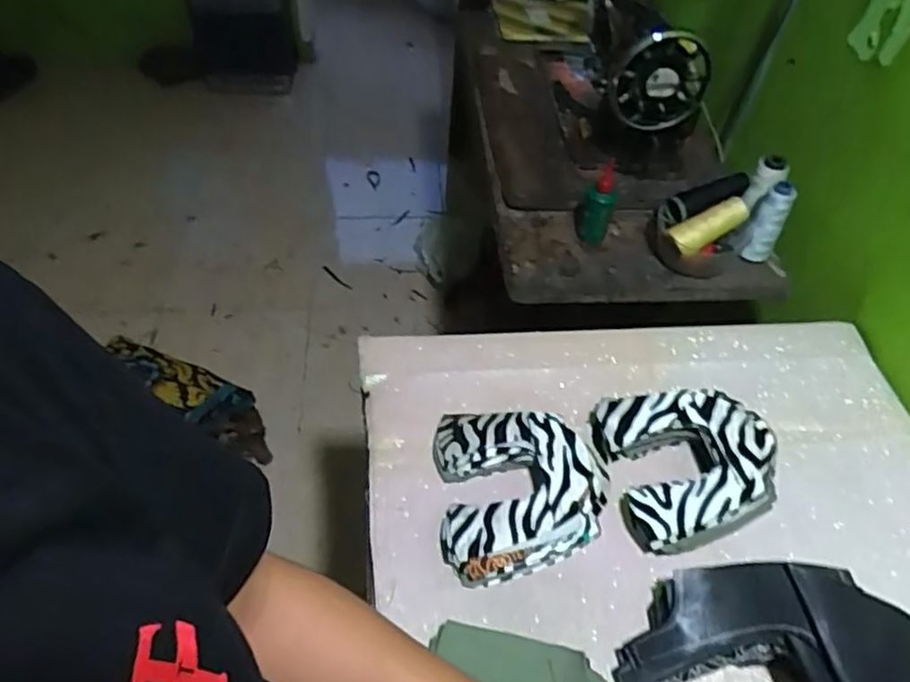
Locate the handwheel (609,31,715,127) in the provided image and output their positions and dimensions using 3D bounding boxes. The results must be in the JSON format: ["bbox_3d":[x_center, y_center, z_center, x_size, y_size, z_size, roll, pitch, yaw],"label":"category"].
[{"bbox_3d":[0.284,-0.358,0.899,0.127,0.132,0.047,-2,49,-7],"label":"handwheel"}]

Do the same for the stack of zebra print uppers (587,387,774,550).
[{"bbox_3d":[0.231,0.118,0.651,0.152,0.066,0.164,-2,49,-7],"label":"stack of zebra print uppers"}]

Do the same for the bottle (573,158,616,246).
[{"bbox_3d":[0.196,-0.197,0.895,0.048,0.119,0.046,12,48,6],"label":"bottle"}]

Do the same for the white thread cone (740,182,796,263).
[{"bbox_3d":[0.416,-0.156,0.865,0.035,0.108,0.032,30,53,21],"label":"white thread cone"}]

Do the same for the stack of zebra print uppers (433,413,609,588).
[{"bbox_3d":[0.067,0.137,0.635,0.164,0.045,0.171,-1,48,-6],"label":"stack of zebra print uppers"}]

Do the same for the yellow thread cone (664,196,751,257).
[{"bbox_3d":[0.341,-0.153,0.876,0.109,0.040,0.039,-27,52,2],"label":"yellow thread cone"}]

